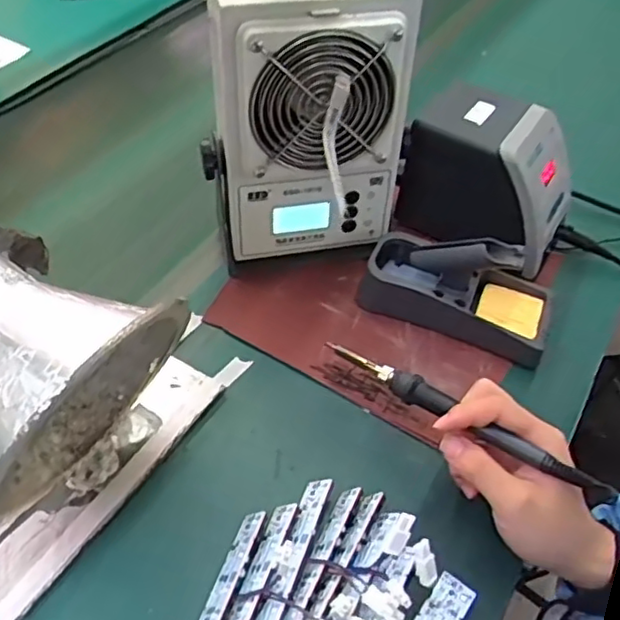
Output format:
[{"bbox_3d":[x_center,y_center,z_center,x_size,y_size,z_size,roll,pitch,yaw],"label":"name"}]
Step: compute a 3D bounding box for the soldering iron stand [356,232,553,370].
[{"bbox_3d":[0.133,-0.029,0.580,0.163,0.082,0.077,17,48,15],"label":"soldering iron stand"}]

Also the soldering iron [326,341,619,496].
[{"bbox_3d":[0.095,0.067,0.452,0.208,0.015,0.016,27,51,31],"label":"soldering iron"}]

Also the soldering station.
[{"bbox_3d":[0.171,-0.123,0.632,0.152,0.140,0.106,17,48,15],"label":"soldering station"}]

